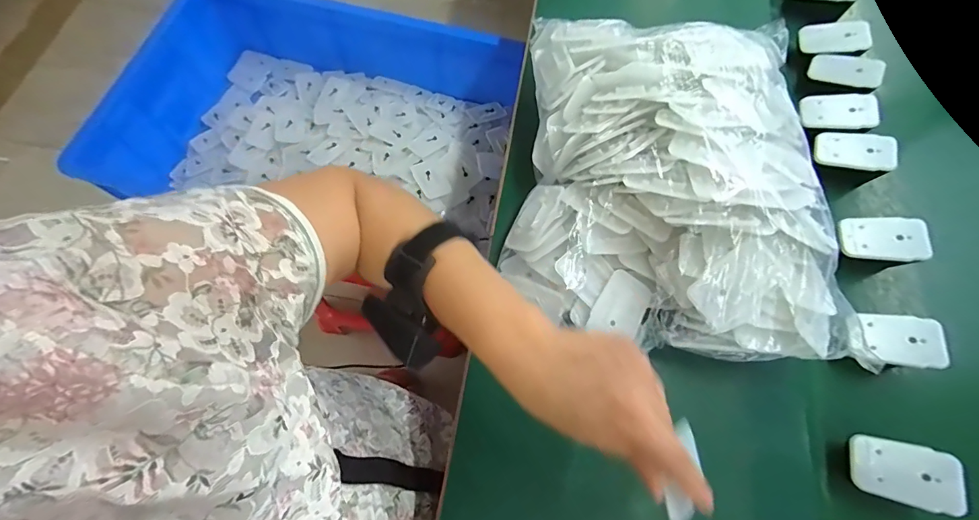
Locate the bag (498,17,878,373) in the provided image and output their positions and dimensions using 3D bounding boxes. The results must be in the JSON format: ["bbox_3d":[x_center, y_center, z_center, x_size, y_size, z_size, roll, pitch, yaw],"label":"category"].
[{"bbox_3d":[0.167,-0.078,0.380,0.272,0.101,0.302,9,70,1],"label":"bag"}]

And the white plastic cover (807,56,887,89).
[{"bbox_3d":[0.400,-0.212,0.470,0.068,0.005,0.036,24,88,30],"label":"white plastic cover"}]

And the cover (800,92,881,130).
[{"bbox_3d":[0.375,-0.159,0.449,0.066,0.004,0.044,0,75,23],"label":"cover"}]

